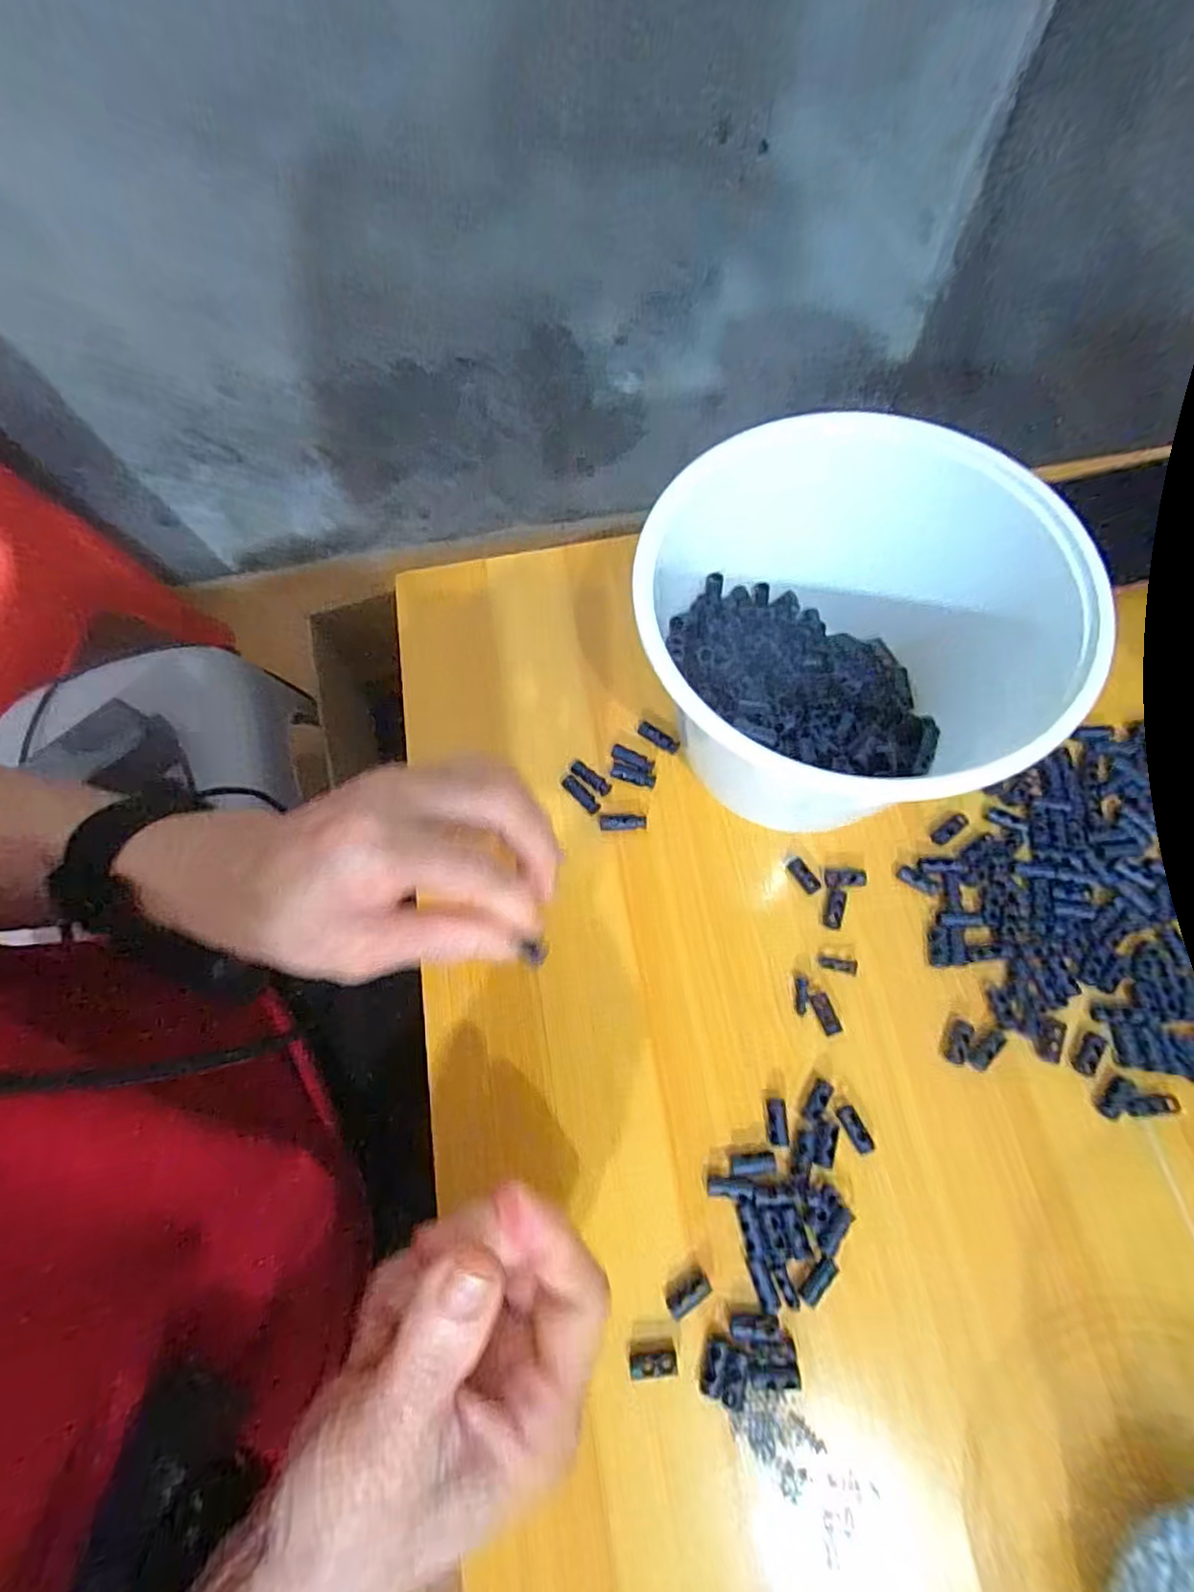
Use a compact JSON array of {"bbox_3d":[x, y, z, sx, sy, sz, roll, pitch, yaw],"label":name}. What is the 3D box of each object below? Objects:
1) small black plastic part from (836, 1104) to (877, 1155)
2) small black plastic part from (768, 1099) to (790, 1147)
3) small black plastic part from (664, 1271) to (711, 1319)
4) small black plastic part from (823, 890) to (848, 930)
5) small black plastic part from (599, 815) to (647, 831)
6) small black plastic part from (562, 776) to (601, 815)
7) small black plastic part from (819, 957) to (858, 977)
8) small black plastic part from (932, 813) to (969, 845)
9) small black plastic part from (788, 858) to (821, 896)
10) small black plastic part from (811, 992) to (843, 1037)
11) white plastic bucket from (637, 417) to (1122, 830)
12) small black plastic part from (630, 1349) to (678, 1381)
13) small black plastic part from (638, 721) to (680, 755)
[{"bbox_3d":[0.108,0.139,0.274,0.007,0.004,0.018,-25,57,-7],"label":"small black plastic part"},{"bbox_3d":[0.076,0.137,0.276,0.008,0.004,0.018,0,69,3],"label":"small black plastic part"},{"bbox_3d":[0.036,0.196,0.256,0.019,0.004,0.009,-35,71,-10],"label":"small black plastic part"},{"bbox_3d":[0.112,0.053,0.308,0.008,0.004,0.019,15,70,8],"label":"small black plastic part"},{"bbox_3d":[0.013,0.013,0.327,0.023,0.004,0.008,-3,69,1],"label":"small black plastic part"},{"bbox_3d":[-0.008,-0.001,0.334,0.008,0.004,0.024,-43,73,-13],"label":"small black plastic part"},{"bbox_3d":[0.111,0.077,0.299,0.017,0.004,0.007,7,69,5],"label":"small black plastic part"},{"bbox_3d":[0.173,0.016,0.319,0.021,0.004,0.008,-38,72,-11],"label":"small black plastic part"},{"bbox_3d":[0.099,0.038,0.314,0.008,0.004,0.018,-30,70,-9],"label":"small black plastic part"},{"bbox_3d":[0.102,0.097,0.292,0.008,0.004,0.018,-17,69,-4],"label":"small black plastic part"},{"bbox_3d":[0.101,-0.061,0.288,0.162,0.105,0.162,-1,69,2],"label":"white plastic bucket"},{"bbox_3d":[0.021,0.216,0.249,0.018,0.004,0.008,-6,69,0],"label":"small black plastic part"},{"bbox_3d":[0.033,-0.031,0.343,0.023,0.005,0.008,30,73,13],"label":"small black plastic part"}]

